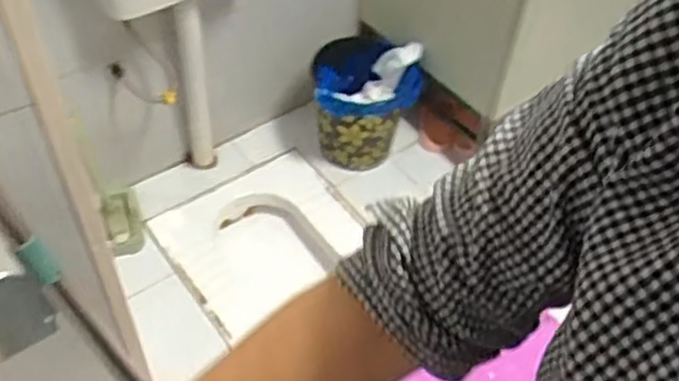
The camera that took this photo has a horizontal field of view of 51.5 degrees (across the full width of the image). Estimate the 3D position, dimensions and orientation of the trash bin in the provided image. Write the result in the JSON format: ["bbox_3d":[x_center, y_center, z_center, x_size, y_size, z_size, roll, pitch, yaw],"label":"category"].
[{"bbox_3d":[0.065,-0.208,1.777,0.261,0.296,0.248,5,48,1],"label":"trash bin"}]

